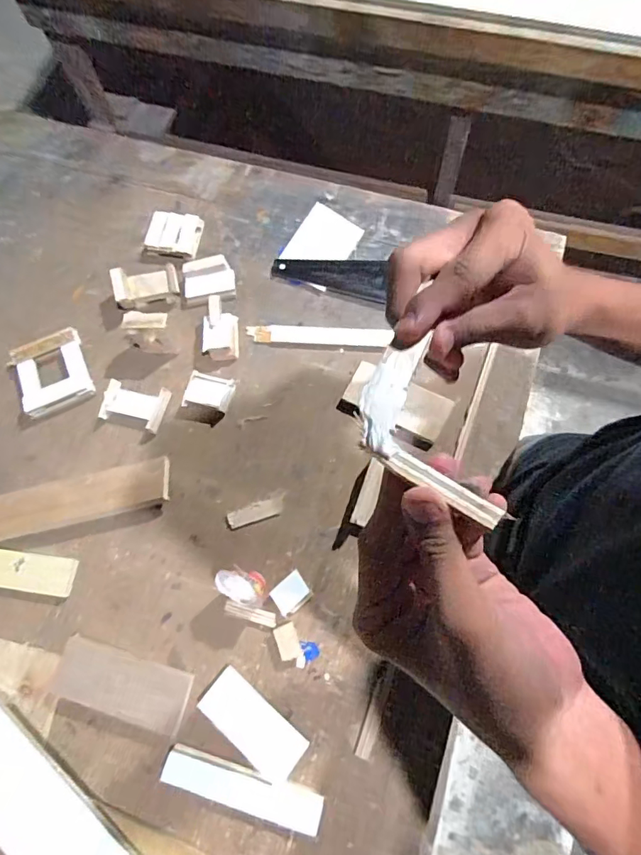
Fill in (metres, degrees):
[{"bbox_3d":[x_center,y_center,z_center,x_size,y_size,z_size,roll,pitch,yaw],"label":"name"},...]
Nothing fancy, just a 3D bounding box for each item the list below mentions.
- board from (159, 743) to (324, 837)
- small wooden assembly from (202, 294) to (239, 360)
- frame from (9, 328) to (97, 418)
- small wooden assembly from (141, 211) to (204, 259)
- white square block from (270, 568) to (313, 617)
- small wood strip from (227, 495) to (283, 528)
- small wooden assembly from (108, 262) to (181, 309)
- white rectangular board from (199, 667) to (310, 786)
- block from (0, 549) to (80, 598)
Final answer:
[{"bbox_3d":[-0.098,0.449,0.602,0.201,0.010,0.045,13,76,8],"label":"board"},{"bbox_3d":[-0.156,-0.156,0.764,0.053,0.034,0.097,-4,74,4],"label":"small wooden assembly"},{"bbox_3d":[-0.429,-0.089,0.767,0.111,0.021,0.124,-24,74,-2],"label":"frame"},{"bbox_3d":[-0.250,-0.325,0.819,0.095,0.032,0.068,8,75,7],"label":"small wooden assembly"},{"bbox_3d":[-0.040,0.226,0.658,0.049,0.012,0.043,-36,75,-5],"label":"white square block"},{"bbox_3d":[-0.093,0.122,0.699,0.082,0.010,0.024,-17,74,0],"label":"small wood strip"},{"bbox_3d":[-0.286,-0.233,0.795,0.104,0.044,0.062,-11,74,0],"label":"small wooden assembly"},{"bbox_3d":[-0.088,0.381,0.621,0.142,0.010,0.065,38,81,13],"label":"white rectangular board"},{"bbox_3d":[-0.456,0.204,0.700,0.206,0.009,0.052,6,75,7],"label":"block"}]

